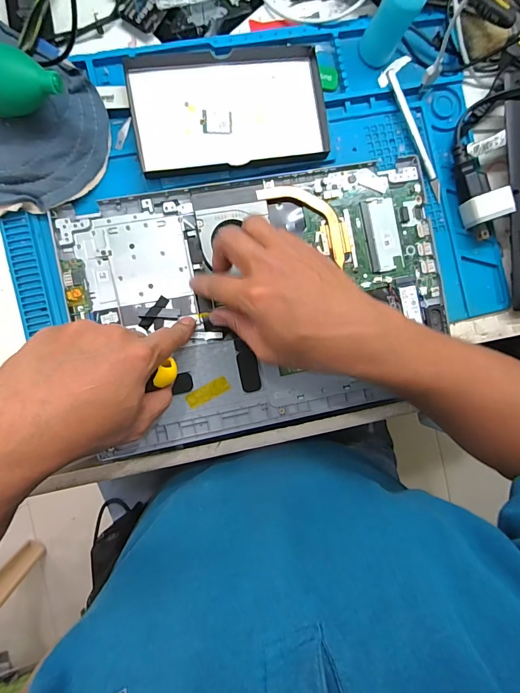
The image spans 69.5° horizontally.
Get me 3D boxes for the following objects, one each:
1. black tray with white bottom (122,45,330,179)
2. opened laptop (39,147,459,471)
[{"bbox_3d":[-0.028,-0.225,0.356,0.177,0.012,0.106,-8,91,-6],"label":"black tray with white bottom"},{"bbox_3d":[0.009,-0.043,0.365,0.356,0.012,0.239,-12,91,-6],"label":"opened laptop"}]

